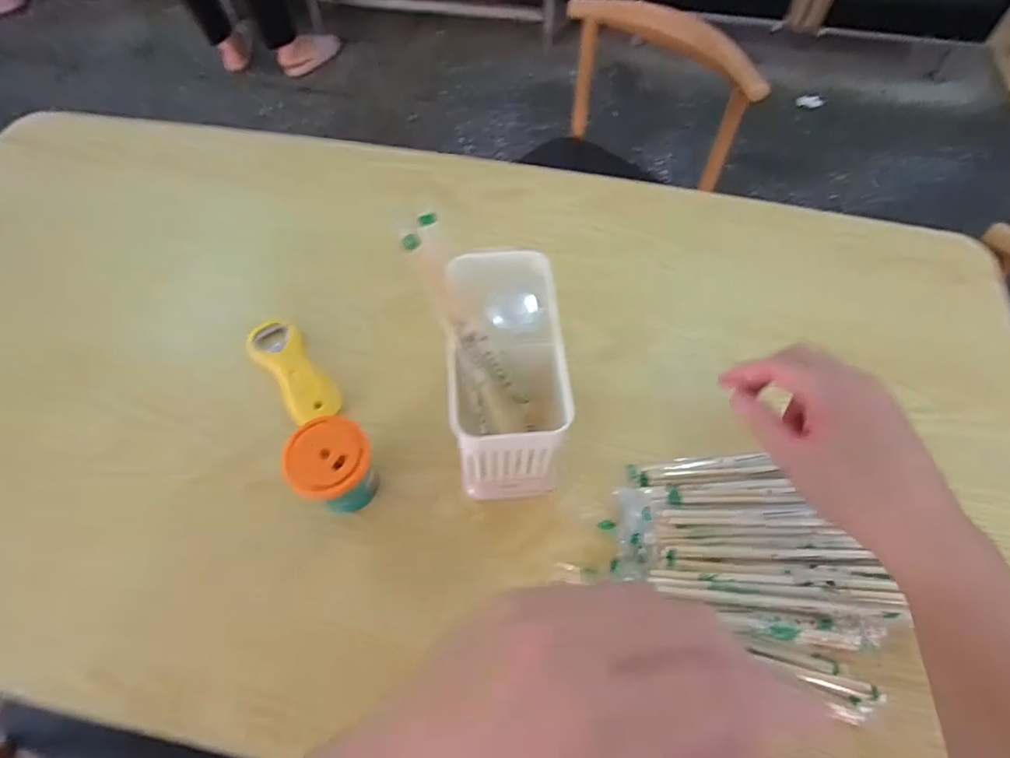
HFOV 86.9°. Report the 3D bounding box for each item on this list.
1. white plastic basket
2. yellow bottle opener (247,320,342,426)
[{"bbox_3d":[0.004,0.001,0.415,0.081,0.124,0.147,-3,59,-1],"label":"white plastic basket"},{"bbox_3d":[-0.192,-0.007,0.488,0.044,0.014,0.120,-37,68,-17],"label":"yellow bottle opener"}]

